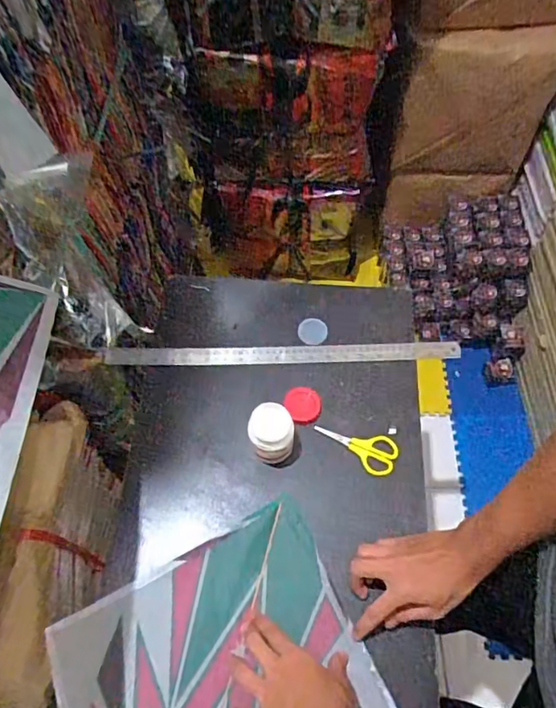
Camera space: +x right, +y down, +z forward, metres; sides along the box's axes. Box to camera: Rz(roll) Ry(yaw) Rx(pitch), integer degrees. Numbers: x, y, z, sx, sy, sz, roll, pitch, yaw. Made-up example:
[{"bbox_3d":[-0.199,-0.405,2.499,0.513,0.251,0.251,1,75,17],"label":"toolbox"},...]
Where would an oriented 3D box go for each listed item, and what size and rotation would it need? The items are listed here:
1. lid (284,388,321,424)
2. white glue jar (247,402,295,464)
[{"bbox_3d":[0.037,0.071,0.739,0.048,0.007,0.054,-28,64,-14],"label":"lid"},{"bbox_3d":[-0.008,0.105,0.678,0.055,0.074,0.058,0,61,1],"label":"white glue jar"}]

